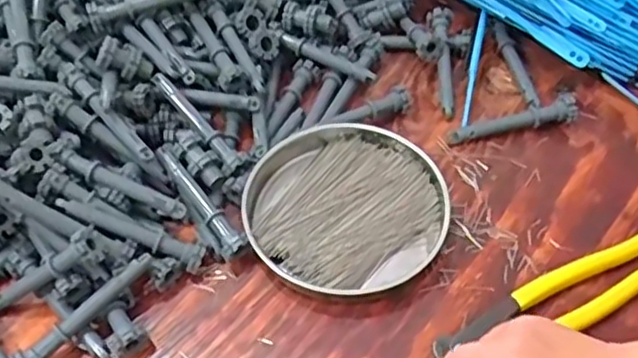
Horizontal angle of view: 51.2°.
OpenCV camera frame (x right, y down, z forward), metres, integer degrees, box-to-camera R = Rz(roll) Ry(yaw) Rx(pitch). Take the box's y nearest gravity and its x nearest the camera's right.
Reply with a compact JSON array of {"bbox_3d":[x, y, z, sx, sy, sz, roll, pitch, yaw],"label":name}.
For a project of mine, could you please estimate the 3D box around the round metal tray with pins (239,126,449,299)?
[{"bbox_3d":[0.015,0.016,0.449,0.130,0.019,0.125,-1,52,2],"label":"round metal tray with pins"}]

